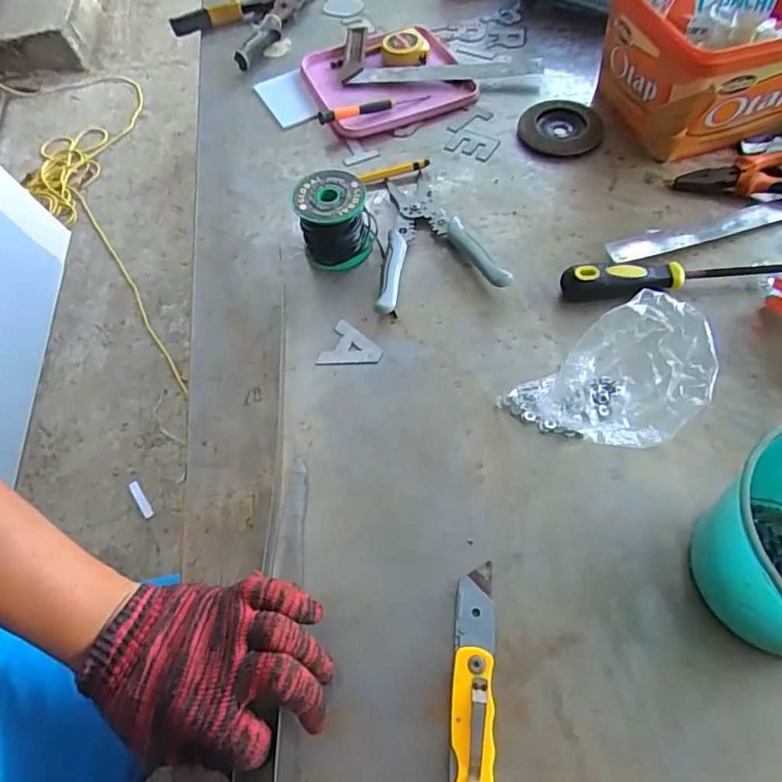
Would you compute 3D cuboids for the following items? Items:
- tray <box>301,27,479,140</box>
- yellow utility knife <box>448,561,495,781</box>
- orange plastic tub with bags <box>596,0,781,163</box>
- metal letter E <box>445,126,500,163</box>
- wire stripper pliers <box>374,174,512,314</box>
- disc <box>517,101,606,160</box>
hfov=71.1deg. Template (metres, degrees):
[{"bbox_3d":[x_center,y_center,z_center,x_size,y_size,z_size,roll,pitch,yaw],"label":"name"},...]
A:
[{"bbox_3d":[-0.003,-0.397,0.701,0.196,0.028,0.183,-19,60,-7],"label":"tray"},{"bbox_3d":[0.054,0.188,0.357,0.029,0.016,0.142,1,59,5],"label":"yellow utility knife"},{"bbox_3d":[0.341,-0.368,0.593,0.188,0.138,0.184,-6,59,1],"label":"orange plastic tub with bags"},{"bbox_3d":[0.095,-0.289,0.643,0.056,0.005,0.043,27,65,18],"label":"metal letter E"},{"bbox_3d":[0.030,-0.161,0.559,0.124,0.027,0.177,-13,59,-4],"label":"wire stripper pliers"},{"bbox_3d":[0.199,-0.308,0.640,0.096,0.010,0.098,5,60,7],"label":"disc"}]

